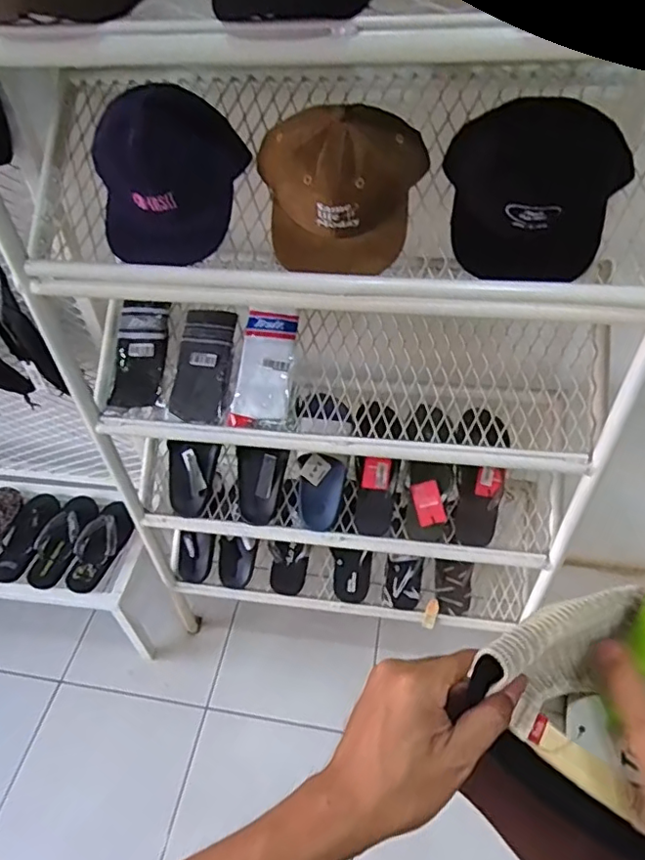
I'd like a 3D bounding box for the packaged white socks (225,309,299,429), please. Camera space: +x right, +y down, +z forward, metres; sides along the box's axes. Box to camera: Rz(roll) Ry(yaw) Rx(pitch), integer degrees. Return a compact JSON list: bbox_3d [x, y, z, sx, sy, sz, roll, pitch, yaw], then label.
[{"bbox_3d":[-0.095,-0.100,0.965,0.091,0.025,0.199,9,82,12],"label":"packaged white socks"}]

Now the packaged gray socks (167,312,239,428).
[{"bbox_3d":[-0.200,-0.111,0.977,0.094,0.029,0.195,5,78,9],"label":"packaged gray socks"}]

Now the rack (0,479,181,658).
[{"bbox_3d":[-0.852,0.325,1.549,0.977,0.326,0.346,2,47,6],"label":"rack"}]

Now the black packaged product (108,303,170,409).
[{"bbox_3d":[-0.318,-0.131,1.006,0.094,0.039,0.191,7,83,10],"label":"black packaged product"}]

